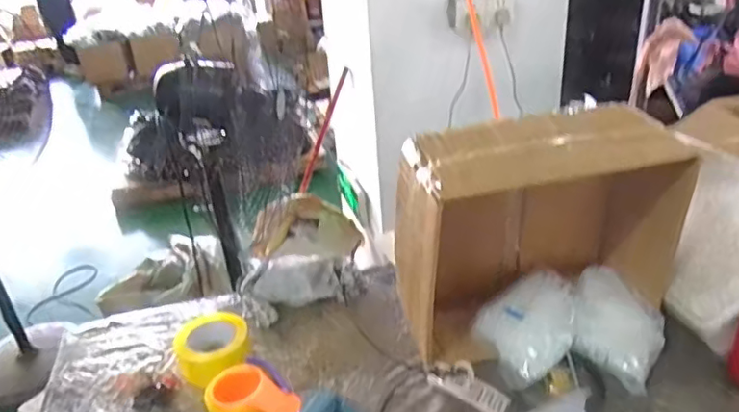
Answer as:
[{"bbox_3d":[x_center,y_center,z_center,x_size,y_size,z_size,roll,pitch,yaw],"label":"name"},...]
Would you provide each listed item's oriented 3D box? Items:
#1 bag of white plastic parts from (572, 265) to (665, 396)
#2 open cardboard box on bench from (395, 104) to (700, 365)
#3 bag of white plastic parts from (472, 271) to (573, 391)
[{"bbox_3d":[0.403,0.199,0.967,0.149,0.060,0.230,6,30,17],"label":"bag of white plastic parts"},{"bbox_3d":[0.261,0.052,0.925,0.417,0.351,0.198,-11,29,-13],"label":"open cardboard box on bench"},{"bbox_3d":[0.255,0.190,0.966,0.154,0.072,0.252,7,30,20],"label":"bag of white plastic parts"}]

